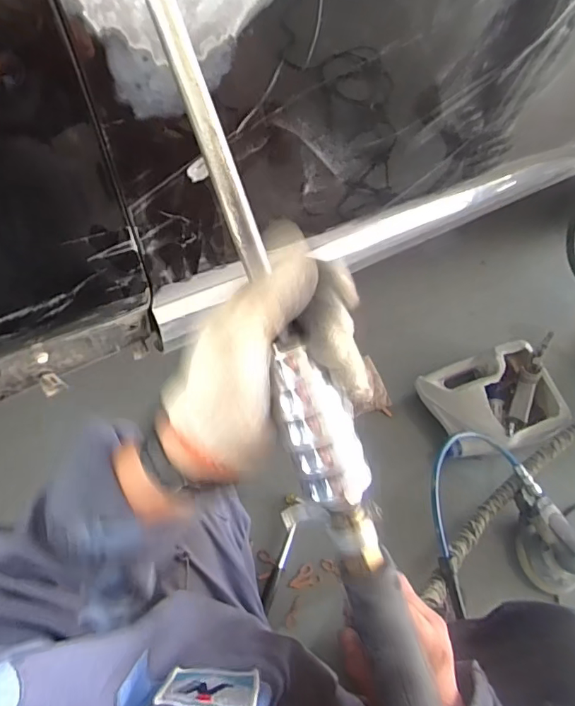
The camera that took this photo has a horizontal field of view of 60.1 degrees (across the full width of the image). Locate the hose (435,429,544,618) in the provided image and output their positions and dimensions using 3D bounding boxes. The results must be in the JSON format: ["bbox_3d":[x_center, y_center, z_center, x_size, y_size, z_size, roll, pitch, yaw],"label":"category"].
[{"bbox_3d":[0.339,0.292,0.942,0.192,0.061,0.345,48,52,8],"label":"hose"}]

